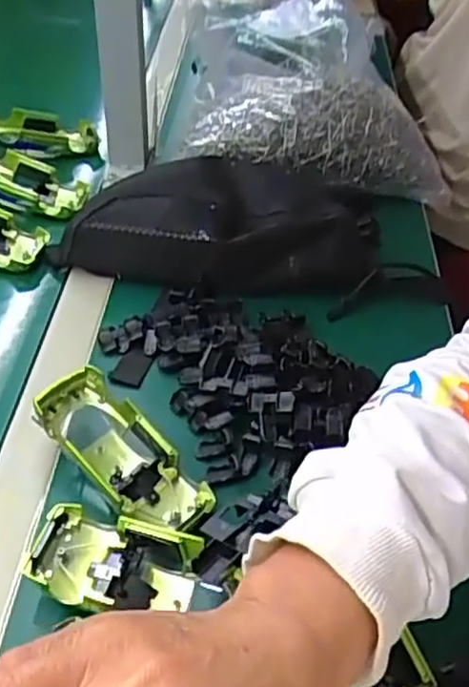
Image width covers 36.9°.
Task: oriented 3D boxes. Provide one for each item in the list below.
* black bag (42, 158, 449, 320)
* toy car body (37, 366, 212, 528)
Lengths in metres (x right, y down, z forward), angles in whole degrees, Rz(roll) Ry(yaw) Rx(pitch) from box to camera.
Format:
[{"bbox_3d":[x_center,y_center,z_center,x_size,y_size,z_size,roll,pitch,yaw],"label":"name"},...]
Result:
[{"bbox_3d":[-0.005,-0.121,0.645,0.319,0.067,0.165,0,43,-4],"label":"black bag"},{"bbox_3d":[-0.075,0.079,0.470,0.134,0.048,0.055,41,54,15],"label":"toy car body"}]

